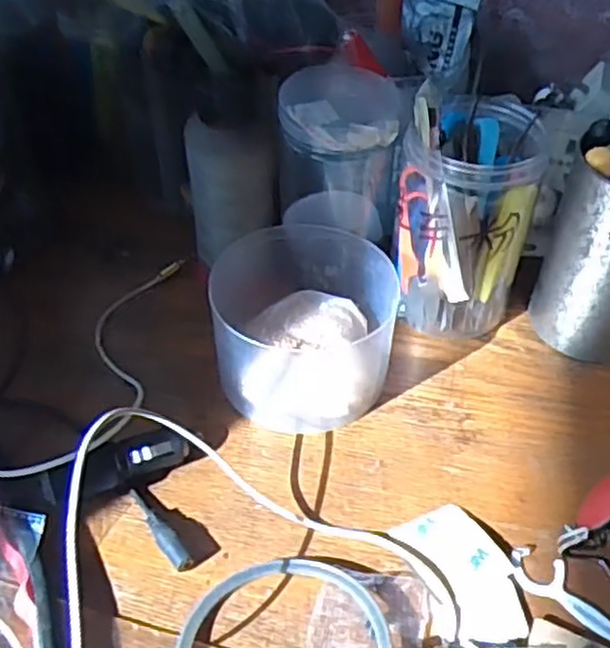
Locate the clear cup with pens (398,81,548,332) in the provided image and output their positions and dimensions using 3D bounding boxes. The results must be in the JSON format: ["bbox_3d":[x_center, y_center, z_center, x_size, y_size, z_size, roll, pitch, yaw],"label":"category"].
[{"bbox_3d":[0.087,-0.058,0.406,0.070,0.129,0.063,12,44,13],"label":"clear cup with pens"}]

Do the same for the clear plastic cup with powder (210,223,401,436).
[{"bbox_3d":[-0.001,-0.005,0.404,0.097,0.056,0.116,-2,43,-2],"label":"clear plastic cup with powder"}]

